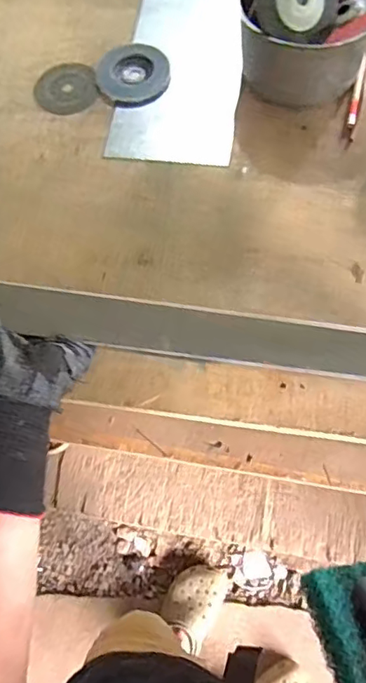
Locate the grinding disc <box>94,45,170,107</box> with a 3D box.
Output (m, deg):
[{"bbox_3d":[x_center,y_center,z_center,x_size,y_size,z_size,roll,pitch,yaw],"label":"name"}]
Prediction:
[{"bbox_3d":[-0.063,-0.348,0.692,0.094,0.019,0.093,-1,67,3],"label":"grinding disc"}]

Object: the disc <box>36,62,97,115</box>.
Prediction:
[{"bbox_3d":[-0.157,-0.342,0.703,0.080,0.004,0.096,-12,67,-2],"label":"disc"}]

